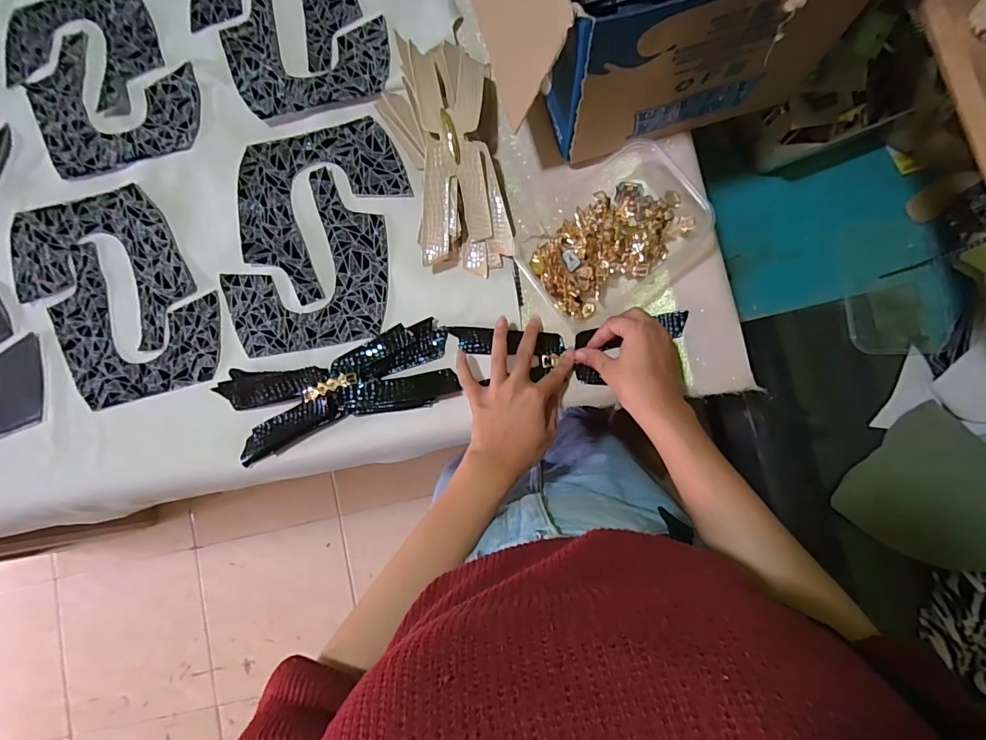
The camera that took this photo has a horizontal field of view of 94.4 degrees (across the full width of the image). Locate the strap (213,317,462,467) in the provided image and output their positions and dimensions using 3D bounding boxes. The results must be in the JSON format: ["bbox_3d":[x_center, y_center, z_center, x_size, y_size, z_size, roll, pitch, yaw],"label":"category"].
[{"bbox_3d":[-0.160,0.019,0.481,0.234,0.030,0.090,-16,86,1],"label":"strap"}]

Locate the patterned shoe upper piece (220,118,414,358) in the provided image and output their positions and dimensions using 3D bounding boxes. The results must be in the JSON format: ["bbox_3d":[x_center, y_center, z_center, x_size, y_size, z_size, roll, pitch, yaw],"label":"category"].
[{"bbox_3d":[-0.195,-0.144,0.500,0.178,0.012,0.259,12,91,0],"label":"patterned shoe upper piece"}]

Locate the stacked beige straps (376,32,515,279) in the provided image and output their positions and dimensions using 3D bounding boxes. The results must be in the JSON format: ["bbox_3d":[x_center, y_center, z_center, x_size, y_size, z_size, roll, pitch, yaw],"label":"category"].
[{"bbox_3d":[-0.052,-0.231,0.479,0.116,0.048,0.257,-9,87,2],"label":"stacked beige straps"}]

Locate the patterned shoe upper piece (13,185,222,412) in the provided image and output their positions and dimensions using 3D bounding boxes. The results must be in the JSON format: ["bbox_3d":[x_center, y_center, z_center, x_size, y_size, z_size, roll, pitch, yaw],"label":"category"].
[{"bbox_3d":[-0.416,-0.080,0.513,0.199,0.013,0.226,-15,91,0],"label":"patterned shoe upper piece"}]

